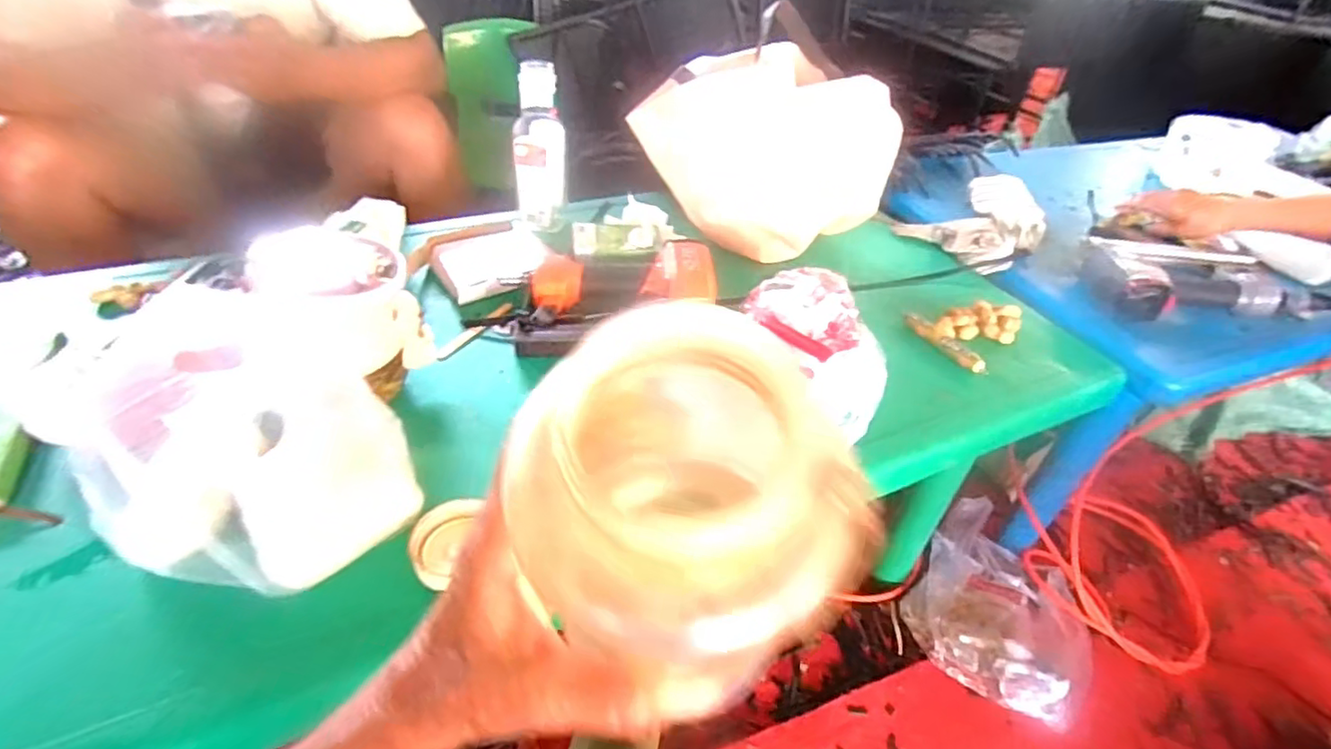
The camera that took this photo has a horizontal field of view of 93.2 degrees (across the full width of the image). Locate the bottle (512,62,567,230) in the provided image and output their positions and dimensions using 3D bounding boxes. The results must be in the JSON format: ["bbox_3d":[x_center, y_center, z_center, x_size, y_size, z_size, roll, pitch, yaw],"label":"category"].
[{"bbox_3d":[-0.161,-0.275,0.801,0.055,0.209,0.067,7,40,1],"label":"bottle"}]

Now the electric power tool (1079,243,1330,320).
[{"bbox_3d":[0.682,-0.114,0.803,0.281,0.060,0.116,1,40,-7],"label":"electric power tool"}]

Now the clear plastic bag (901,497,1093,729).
[{"bbox_3d":[0.525,0.354,0.972,0.253,0.099,0.289,27,44,22],"label":"clear plastic bag"}]

